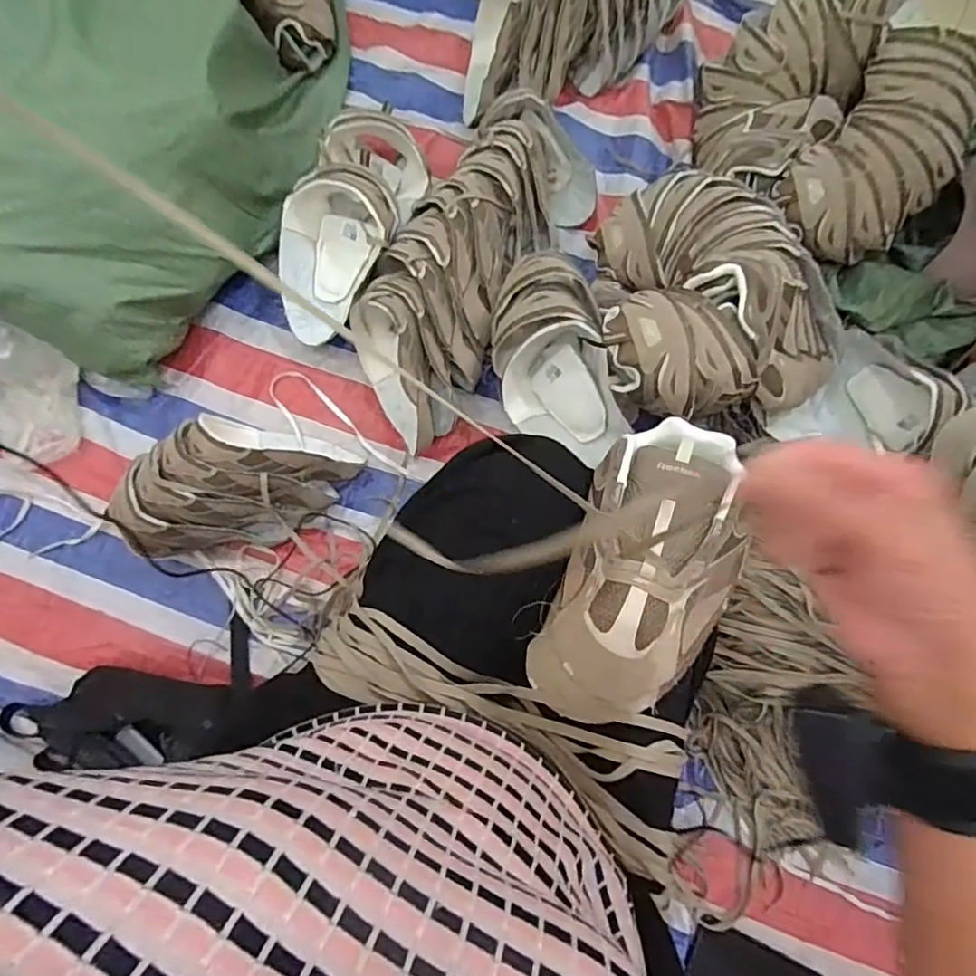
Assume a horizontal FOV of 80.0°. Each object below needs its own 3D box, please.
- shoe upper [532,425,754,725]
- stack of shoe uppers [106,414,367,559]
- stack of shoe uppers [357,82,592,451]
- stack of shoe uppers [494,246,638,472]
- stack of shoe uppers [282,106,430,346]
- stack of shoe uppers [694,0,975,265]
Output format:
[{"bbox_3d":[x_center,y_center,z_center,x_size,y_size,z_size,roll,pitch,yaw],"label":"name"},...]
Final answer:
[{"bbox_3d":[0.130,0.059,0.451,0.127,0.057,0.248,21,77,5],"label":"shoe upper"},{"bbox_3d":[-0.352,0.001,0.815,0.279,0.132,0.222,14,77,3],"label":"stack of shoe uppers"},{"bbox_3d":[-0.027,-0.350,0.891,0.208,0.159,0.545,31,78,7],"label":"stack of shoe uppers"},{"bbox_3d":[0.086,-0.173,0.797,0.139,0.133,0.268,-13,77,-3],"label":"stack of shoe uppers"},{"bbox_3d":[-0.207,-0.404,0.886,0.157,0.131,0.359,20,77,5],"label":"stack of shoe uppers"},{"bbox_3d":[0.563,-0.577,0.884,0.438,0.142,0.405,-25,78,-6],"label":"stack of shoe uppers"}]

